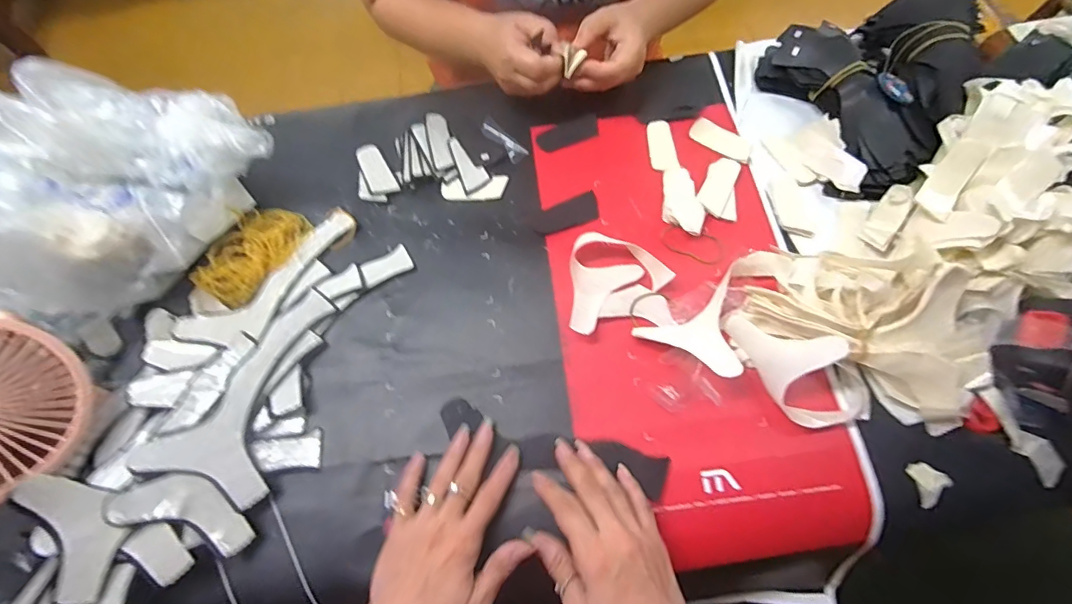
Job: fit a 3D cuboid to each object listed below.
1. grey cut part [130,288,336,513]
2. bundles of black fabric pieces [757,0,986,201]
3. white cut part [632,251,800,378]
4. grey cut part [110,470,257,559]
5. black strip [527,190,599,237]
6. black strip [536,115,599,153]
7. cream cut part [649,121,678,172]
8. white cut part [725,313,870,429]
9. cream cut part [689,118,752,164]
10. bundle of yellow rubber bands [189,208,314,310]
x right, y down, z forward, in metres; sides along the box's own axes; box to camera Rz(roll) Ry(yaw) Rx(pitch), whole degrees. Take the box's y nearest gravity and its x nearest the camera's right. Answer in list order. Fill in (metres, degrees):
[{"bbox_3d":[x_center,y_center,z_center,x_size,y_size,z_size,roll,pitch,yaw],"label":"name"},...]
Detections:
[{"bbox_3d":[-0.226,0.080,0.410,0.091,0.010,0.186,35,61,-2],"label":"grey cut part"},{"bbox_3d":[0.358,-0.223,0.485,0.176,0.083,0.204,-15,67,-3],"label":"bundles of black fabric pieces"},{"bbox_3d":[0.166,-0.004,0.425,0.088,0.037,0.142,35,73,16],"label":"white cut part"},{"bbox_3d":[-0.263,0.158,0.361,0.096,0.012,0.042,29,66,-14],"label":"grey cut part"},{"bbox_3d":[0.031,-0.090,0.493,0.074,0.005,0.033,-25,68,-7],"label":"black strip"},{"bbox_3d":[0.036,-0.191,0.536,0.073,0.004,0.033,-23,65,-8],"label":"black strip"},{"bbox_3d":[0.137,-0.171,0.517,0.026,0.004,0.069,-3,67,2],"label":"cream cut part"},{"bbox_3d":[0.219,0.057,0.385,0.122,0.055,0.070,24,67,8],"label":"white cut part"},{"bbox_3d":[0.199,-0.173,0.509,0.067,0.010,0.029,31,72,14],"label":"cream cut part"},{"bbox_3d":[-0.284,-0.051,0.476,0.066,0.022,0.112,26,71,13],"label":"bundle of yellow rubber bands"}]

